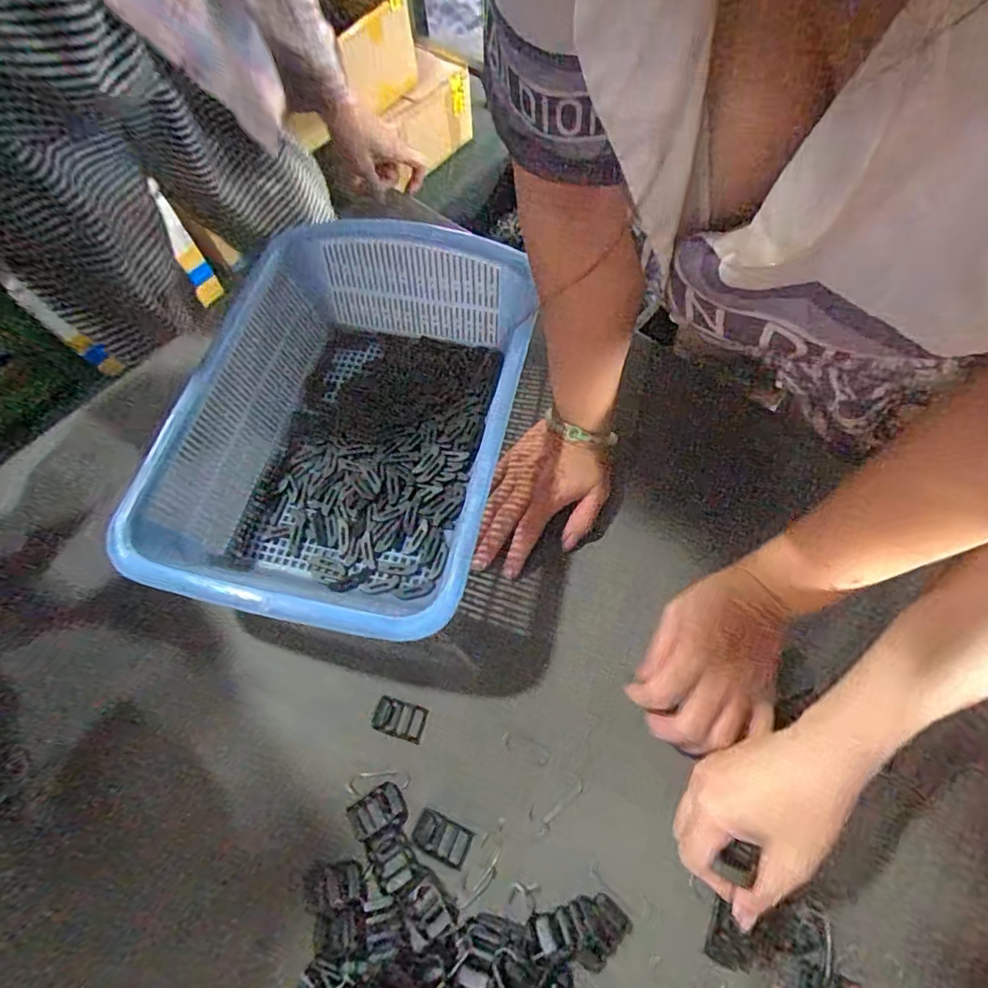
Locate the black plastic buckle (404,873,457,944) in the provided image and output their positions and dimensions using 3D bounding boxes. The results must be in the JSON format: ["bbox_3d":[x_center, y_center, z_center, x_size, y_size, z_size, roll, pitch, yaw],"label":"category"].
[{"bbox_3d":[-0.044,0.283,0.374,0.023,0.005,0.037,-39,69,-15],"label":"black plastic buckle"}]

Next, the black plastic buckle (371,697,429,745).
[{"bbox_3d":[-0.074,0.176,0.429,0.040,0.004,0.025,14,66,9],"label":"black plastic buckle"}]

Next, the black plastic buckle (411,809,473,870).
[{"bbox_3d":[-0.037,0.246,0.393,0.040,0.004,0.024,23,68,13],"label":"black plastic buckle"}]

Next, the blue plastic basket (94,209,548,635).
[{"bbox_3d":[-0.114,-0.061,0.477,0.255,0.107,0.350,11,65,8],"label":"blue plastic basket"}]

